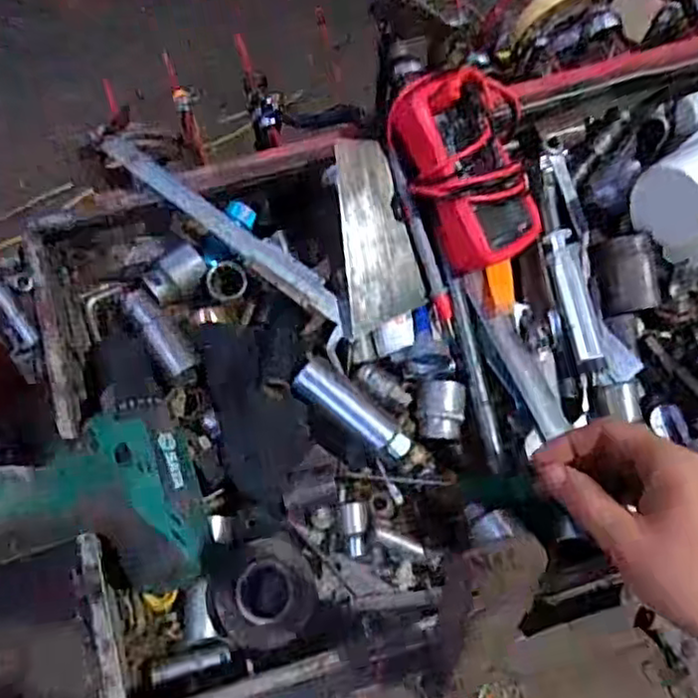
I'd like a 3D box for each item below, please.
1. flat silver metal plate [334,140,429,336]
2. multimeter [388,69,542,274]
[{"bbox_3d":[0.016,-0.082,0.485,0.059,0.007,0.127,-19,99,-26],"label":"flat silver metal plate"},{"bbox_3d":[0.088,-0.130,0.487,0.091,0.056,0.135,-28,107,-26],"label":"multimeter"}]

